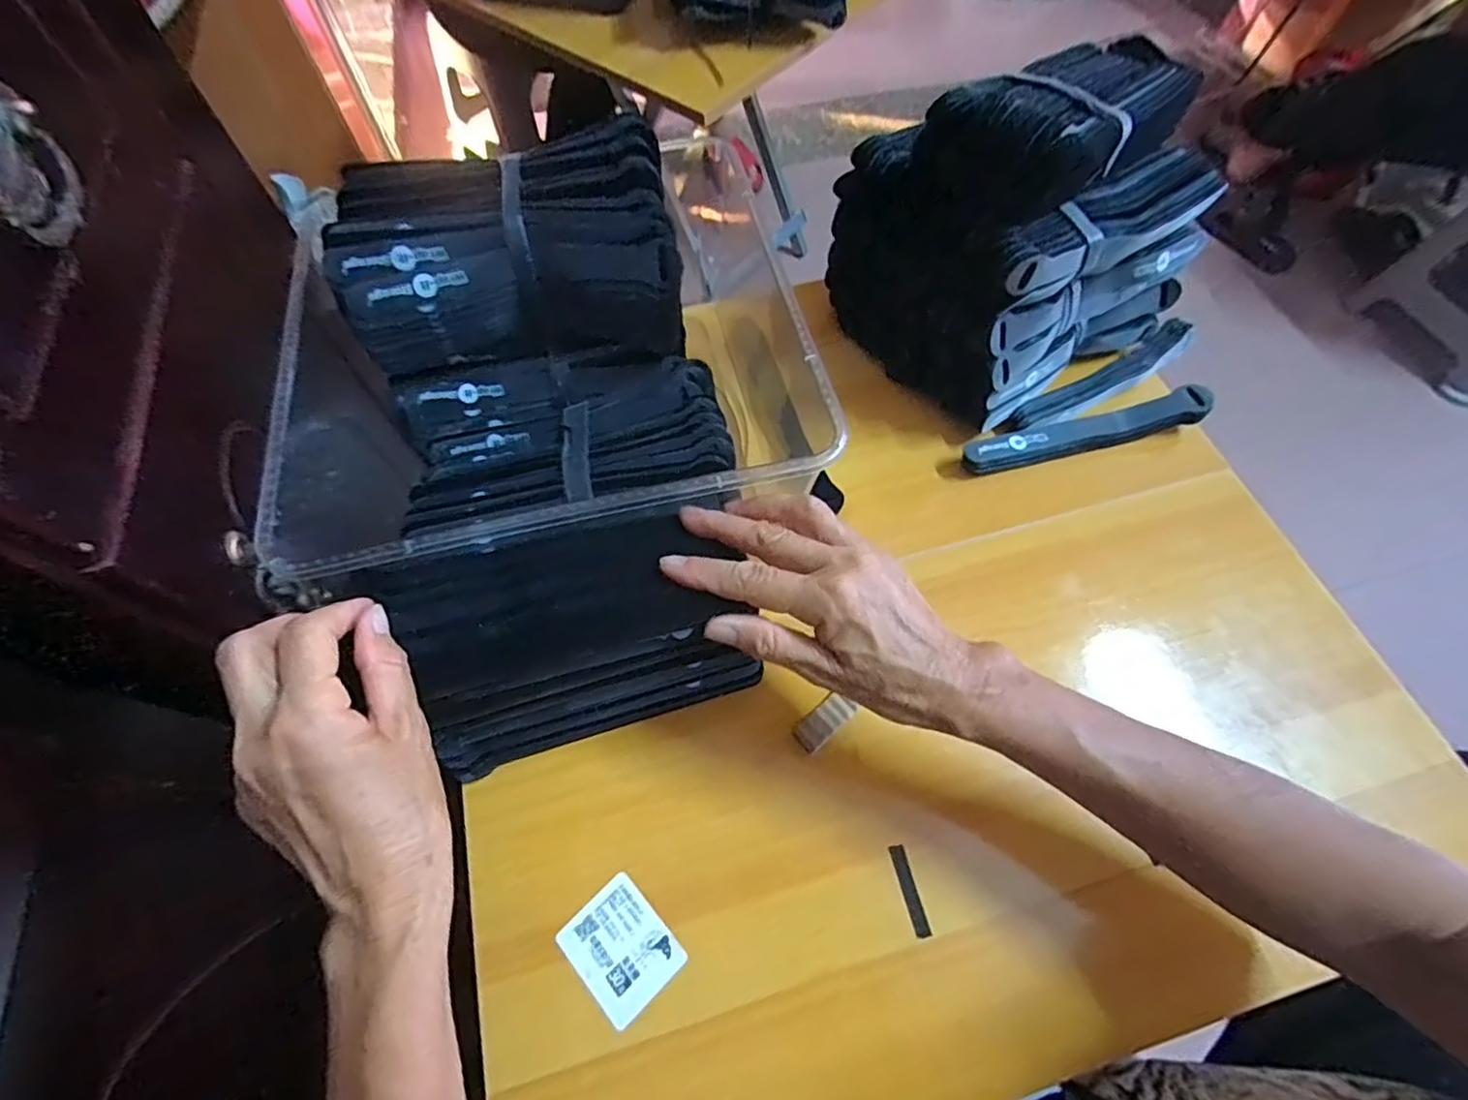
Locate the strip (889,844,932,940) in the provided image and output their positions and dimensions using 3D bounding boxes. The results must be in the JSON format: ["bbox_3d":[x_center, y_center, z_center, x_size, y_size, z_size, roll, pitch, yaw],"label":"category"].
[{"bbox_3d":[0.101,0.195,0.357,0.009,0.004,0.047,-13,63,-6],"label":"strip"}]

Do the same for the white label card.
[{"bbox_3d":[-0.063,0.222,0.349,0.050,0.004,0.060,-40,69,-18],"label":"white label card"}]

